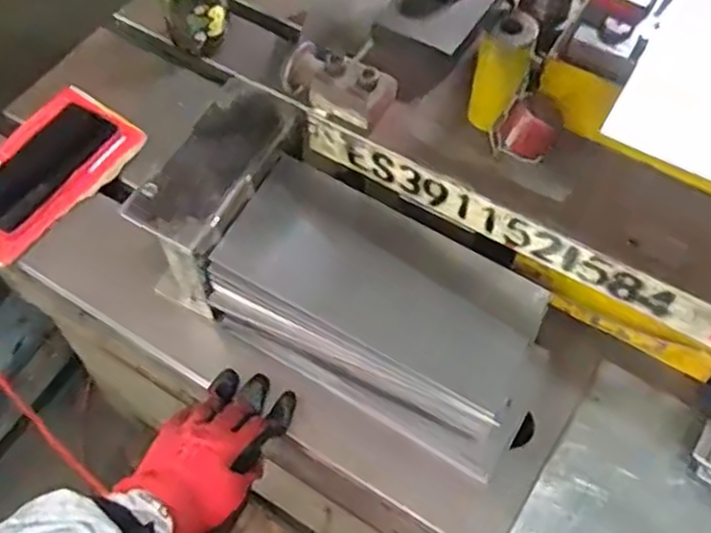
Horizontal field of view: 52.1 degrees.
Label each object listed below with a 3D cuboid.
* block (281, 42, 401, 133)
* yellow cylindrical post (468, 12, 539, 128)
[{"bbox_3d":[-0.014,-0.152,0.604,0.091,0.041,0.045,27,63,15],"label":"block"},{"bbox_3d":[0.113,-0.151,0.562,0.039,0.089,0.035,5,59,3],"label":"yellow cylindrical post"}]

